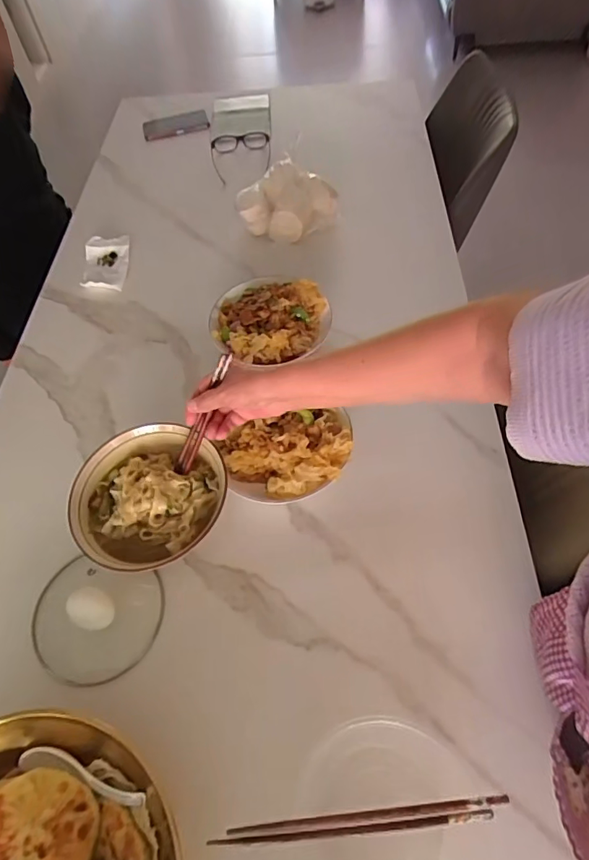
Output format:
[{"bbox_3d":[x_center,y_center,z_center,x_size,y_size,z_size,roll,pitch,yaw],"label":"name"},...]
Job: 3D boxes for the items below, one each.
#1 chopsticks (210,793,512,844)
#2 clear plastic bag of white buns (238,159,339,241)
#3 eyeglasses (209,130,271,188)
[{"bbox_3d":[0.054,0.322,0.396,0.237,0.008,0.014,-7,58,0],"label":"chopsticks"},{"bbox_3d":[-0.015,-0.447,0.948,0.195,0.103,0.122,-24,59,-12],"label":"clear plastic bag of white buns"},{"bbox_3d":[-0.123,-0.643,1.127,0.143,0.036,0.178,-8,57,-2],"label":"eyeglasses"}]

